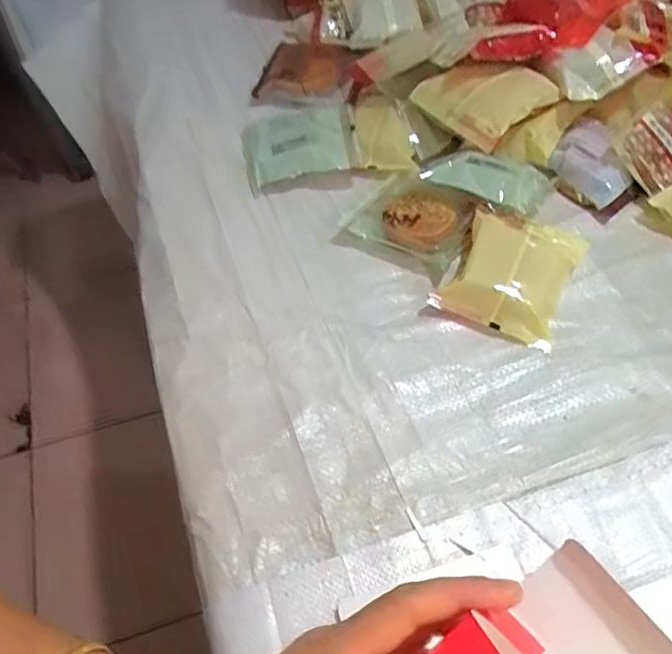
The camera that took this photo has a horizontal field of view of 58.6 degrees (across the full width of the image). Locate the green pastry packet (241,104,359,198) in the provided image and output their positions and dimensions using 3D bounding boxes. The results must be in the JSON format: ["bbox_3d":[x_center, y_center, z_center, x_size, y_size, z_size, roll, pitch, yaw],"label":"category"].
[{"bbox_3d":[-0.042,-0.201,0.677,0.122,0.051,0.098,-10,56,-3],"label":"green pastry packet"}]

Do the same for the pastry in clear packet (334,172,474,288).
[{"bbox_3d":[0.077,-0.102,0.589,0.118,0.039,0.098,32,64,23],"label":"pastry in clear packet"}]

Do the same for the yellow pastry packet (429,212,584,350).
[{"bbox_3d":[0.161,-0.052,0.548,0.104,0.034,0.125,20,60,17],"label":"yellow pastry packet"}]

